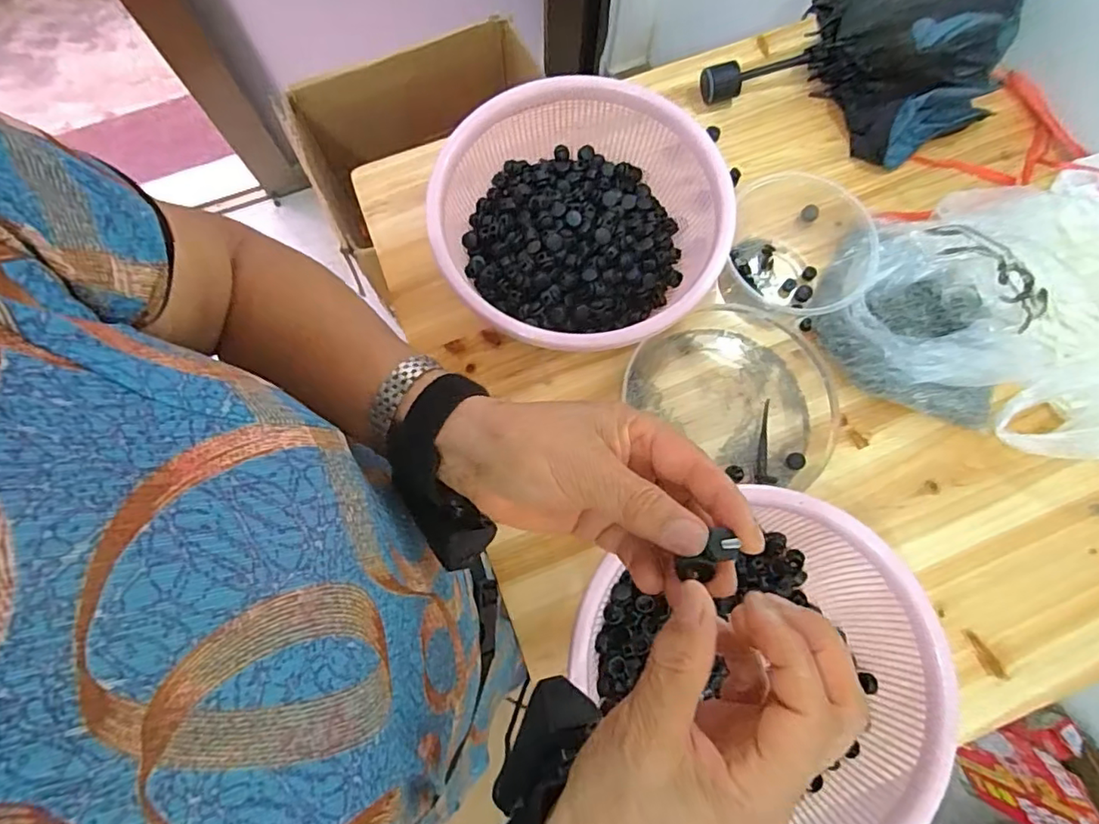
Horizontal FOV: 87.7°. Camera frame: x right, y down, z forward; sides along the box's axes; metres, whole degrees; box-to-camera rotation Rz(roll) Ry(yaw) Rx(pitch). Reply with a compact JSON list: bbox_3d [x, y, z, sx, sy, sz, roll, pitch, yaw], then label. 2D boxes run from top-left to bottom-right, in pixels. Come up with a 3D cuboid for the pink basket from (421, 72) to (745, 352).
[{"bbox_3d":[0.031,-0.205,0.581,0.290,0.107,0.307,-2,75,0],"label":"pink basket"}]

